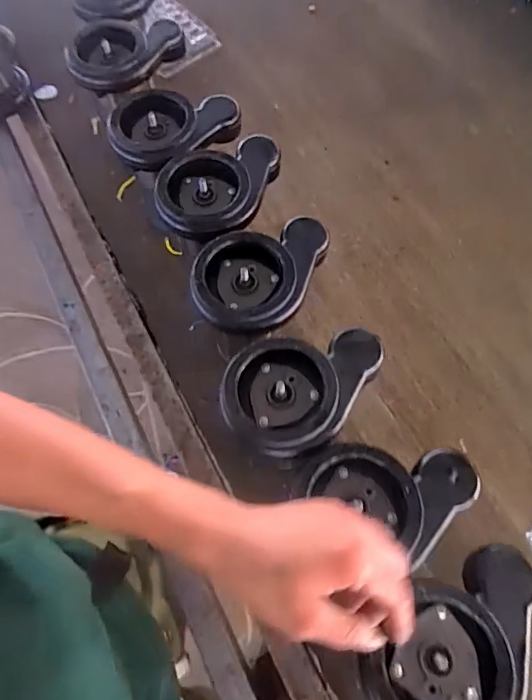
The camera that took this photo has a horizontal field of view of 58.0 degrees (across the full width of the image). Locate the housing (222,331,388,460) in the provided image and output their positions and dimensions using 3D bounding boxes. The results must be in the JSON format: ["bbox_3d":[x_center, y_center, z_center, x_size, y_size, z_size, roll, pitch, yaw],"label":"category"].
[{"bbox_3d":[0.039,0.042,0.472,0.165,0.033,0.116,-9,66,-3],"label":"housing"}]

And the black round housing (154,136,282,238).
[{"bbox_3d":[-0.055,-0.198,0.586,0.123,0.047,0.170,34,71,16],"label":"black round housing"}]

